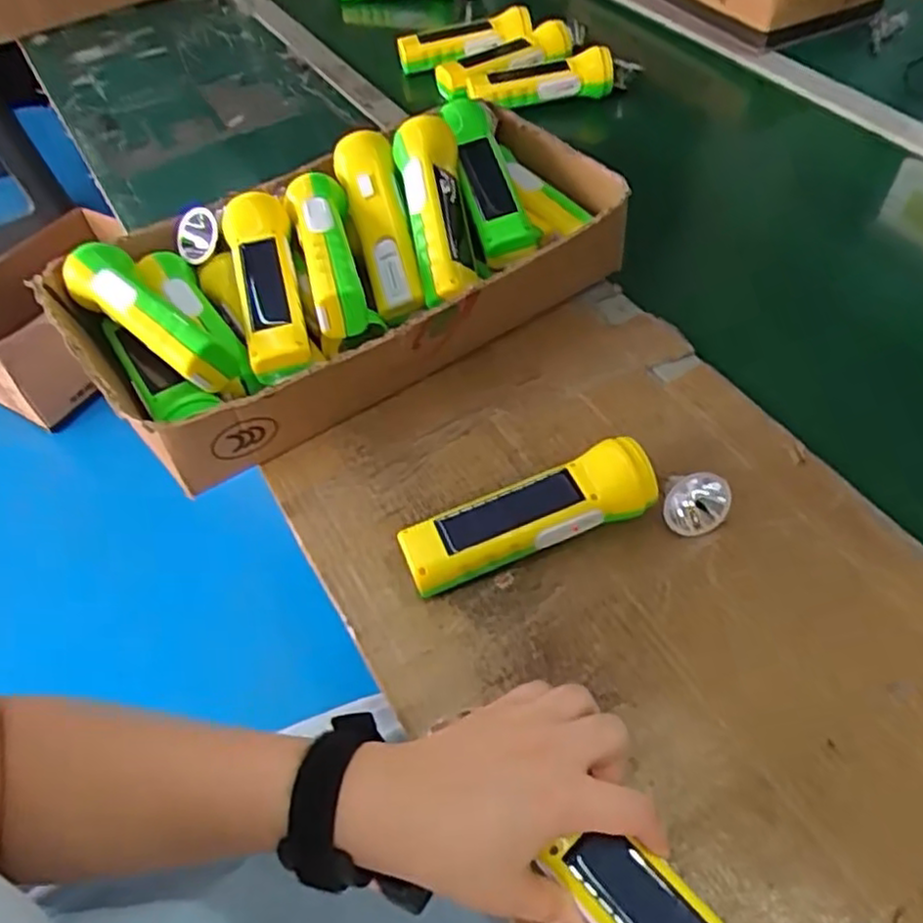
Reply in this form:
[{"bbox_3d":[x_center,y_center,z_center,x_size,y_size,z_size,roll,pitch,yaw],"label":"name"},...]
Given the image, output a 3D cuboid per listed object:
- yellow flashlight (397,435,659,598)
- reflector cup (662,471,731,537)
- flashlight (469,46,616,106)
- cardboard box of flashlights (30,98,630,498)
[{"bbox_3d":[0.044,0.038,0.462,0.163,0.047,0.044,-19,54,-12],"label":"yellow flashlight"},{"bbox_3d":[0.154,0.028,0.469,0.040,0.041,0.015,-10,6,30],"label":"reflector cup"},{"bbox_3d":[0.092,-0.440,0.831,0.168,0.040,0.051,-5,52,-1],"label":"flashlight"},{"bbox_3d":[-0.085,-0.157,0.588,0.429,0.110,0.223,-30,57,-19],"label":"cardboard box of flashlights"}]

